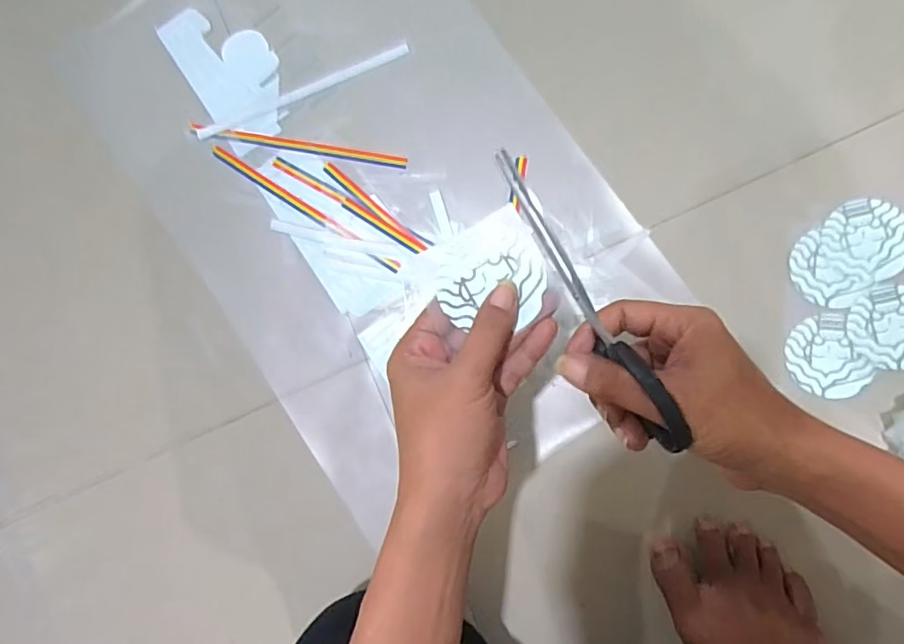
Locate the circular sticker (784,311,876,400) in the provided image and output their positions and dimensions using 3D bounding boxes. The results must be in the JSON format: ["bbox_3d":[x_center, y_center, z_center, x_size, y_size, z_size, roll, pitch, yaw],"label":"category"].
[{"bbox_3d":[0.306,0.030,0.459,0.057,0.004,0.067,-29,82,5],"label":"circular sticker"}]

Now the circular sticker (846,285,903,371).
[{"bbox_3d":[0.357,0.005,0.452,0.065,0.004,0.066,-1,86,8],"label":"circular sticker"}]

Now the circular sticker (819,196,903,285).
[{"bbox_3d":[0.340,-0.067,0.460,0.068,0.004,0.068,-1,86,8],"label":"circular sticker"}]

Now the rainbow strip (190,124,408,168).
[{"bbox_3d":[-0.151,-0.171,0.543,0.221,0.004,0.012,12,88,9],"label":"rainbow strip"}]

